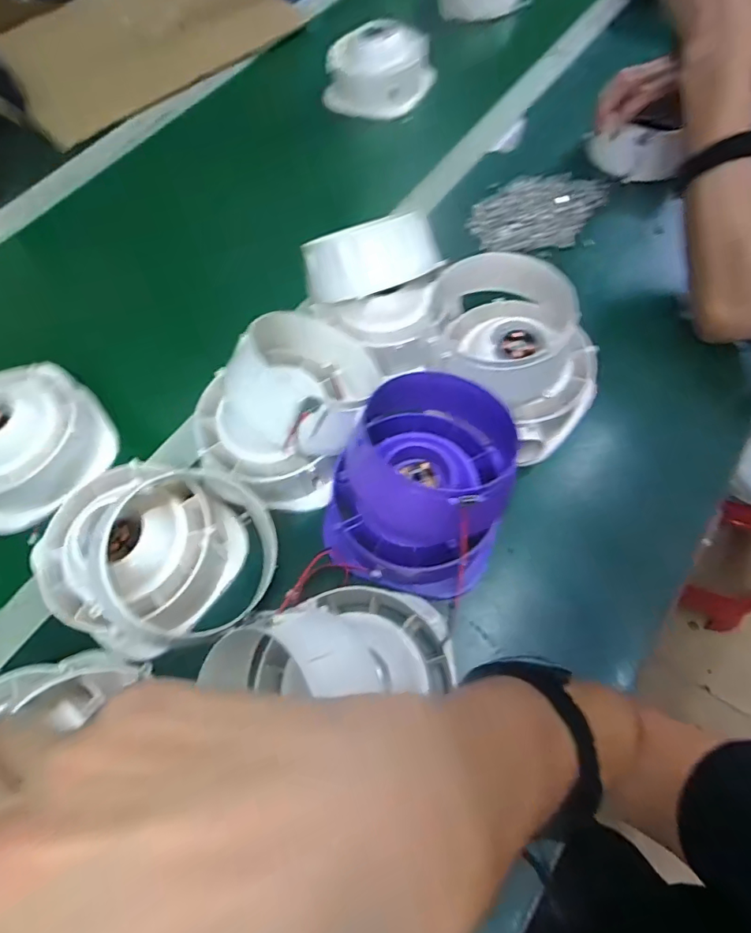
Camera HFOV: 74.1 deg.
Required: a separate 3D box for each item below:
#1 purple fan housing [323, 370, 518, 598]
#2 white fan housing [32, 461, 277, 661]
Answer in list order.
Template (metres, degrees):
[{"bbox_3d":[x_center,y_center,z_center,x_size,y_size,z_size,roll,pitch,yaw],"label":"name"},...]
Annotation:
[{"bbox_3d":[0.030,0.019,0.369,0.121,0.094,0.127,9,65,8],"label":"purple fan housing"},{"bbox_3d":[-0.172,0.070,0.391,0.161,0.075,0.140,8,65,7],"label":"white fan housing"}]

